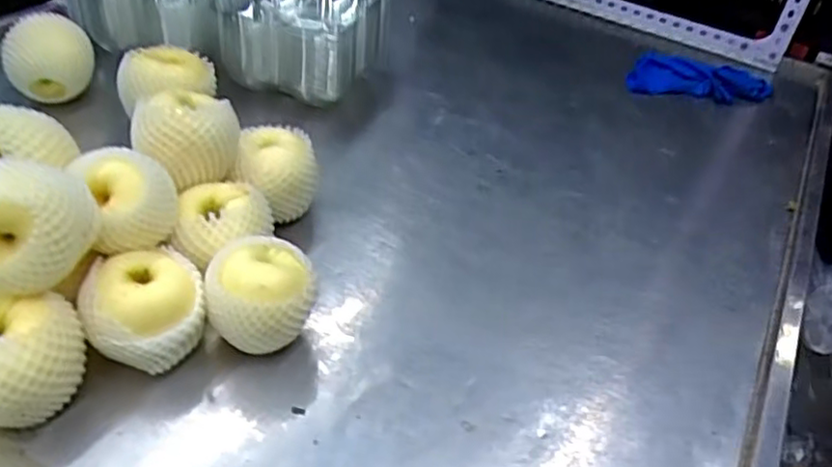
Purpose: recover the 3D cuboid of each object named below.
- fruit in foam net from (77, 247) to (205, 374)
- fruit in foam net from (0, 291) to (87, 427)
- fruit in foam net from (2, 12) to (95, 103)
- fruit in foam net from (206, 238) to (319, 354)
[{"bbox_3d":[-0.225,0.070,0.562,0.090,0.087,0.083,4,40,-3],"label":"fruit in foam net"},{"bbox_3d":[-0.303,0.101,0.506,0.094,0.090,0.086,-2,40,-10],"label":"fruit in foam net"},{"bbox_3d":[-0.470,-0.219,0.864,0.102,0.111,0.082,-12,42,-21],"label":"fruit in foam net"},{"bbox_3d":[-0.133,0.059,0.588,0.090,0.091,0.088,1,40,-6],"label":"fruit in foam net"}]

